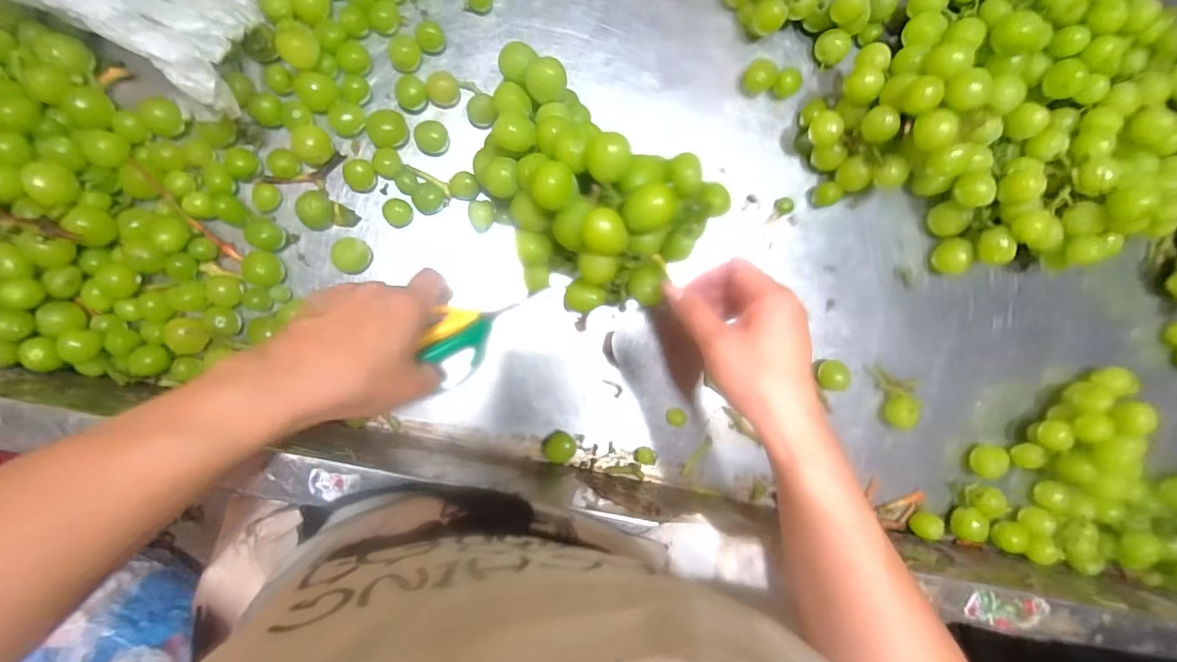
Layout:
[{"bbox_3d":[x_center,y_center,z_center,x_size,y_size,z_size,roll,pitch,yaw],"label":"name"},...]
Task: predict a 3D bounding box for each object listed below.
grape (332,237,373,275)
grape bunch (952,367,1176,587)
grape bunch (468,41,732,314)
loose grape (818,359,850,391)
[{"bbox_3d":[-0.179,-0.057,0.381,0.024,0.021,0.027,23,89,-8],"label":"grape"},{"bbox_3d":[0.473,0.135,0.432,0.253,0.085,0.178,17,90,-8],"label":"grape bunch"},{"bbox_3d":[-0.009,-0.097,0.337,0.183,0.095,0.124,34,88,-8],"label":"grape bunch"},{"bbox_3d":[0.208,0.038,0.429,0.019,0.021,0.026,-7,93,-7],"label":"loose grape"}]

